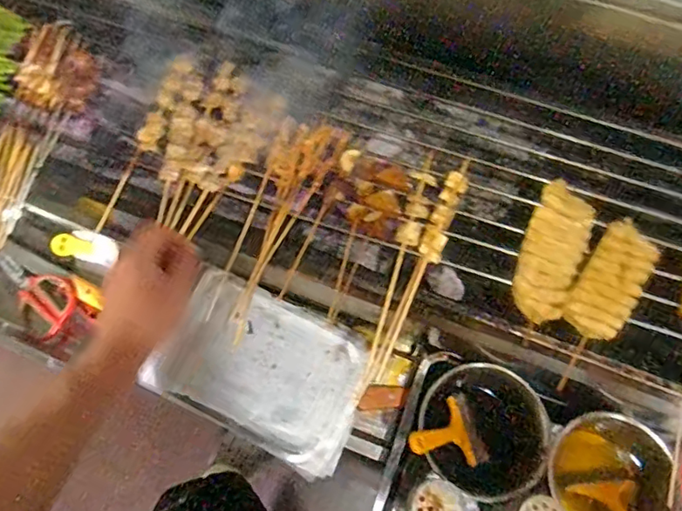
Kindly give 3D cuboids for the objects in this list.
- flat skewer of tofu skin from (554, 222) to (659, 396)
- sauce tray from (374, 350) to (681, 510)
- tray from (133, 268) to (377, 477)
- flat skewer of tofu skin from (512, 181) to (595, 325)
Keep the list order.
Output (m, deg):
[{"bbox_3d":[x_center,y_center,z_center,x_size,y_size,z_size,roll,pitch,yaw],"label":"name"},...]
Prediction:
[{"bbox_3d":[0.286,0.052,0.607,0.063,0.018,0.206,34,74,11],"label":"flat skewer of tofu skin"},{"bbox_3d":[0.222,0.288,0.685,0.313,0.177,0.244,21,72,7],"label":"sauce tray"},{"bbox_3d":[-0.106,0.154,0.767,0.287,0.032,0.195,25,73,8],"label":"tray"},{"bbox_3d":[0.243,-0.007,0.630,0.067,0.025,0.175,26,73,9],"label":"flat skewer of tofu skin"}]

